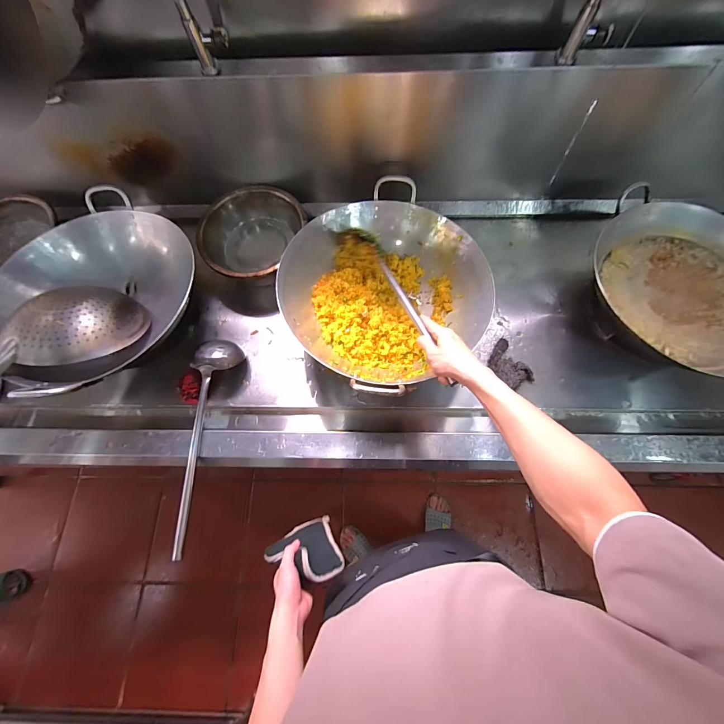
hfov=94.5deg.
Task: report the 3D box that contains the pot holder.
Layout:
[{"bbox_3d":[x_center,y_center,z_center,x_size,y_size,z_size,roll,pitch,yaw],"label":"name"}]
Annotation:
[{"bbox_3d":[-0.110,0.378,0.676,0.143,0.030,0.140,-3,19,1],"label":"pot holder"}]

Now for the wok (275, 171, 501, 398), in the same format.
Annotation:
[{"bbox_3d":[0.055,-0.176,0.817,0.460,0.150,0.466,-1,69,2],"label":"wok"}]

